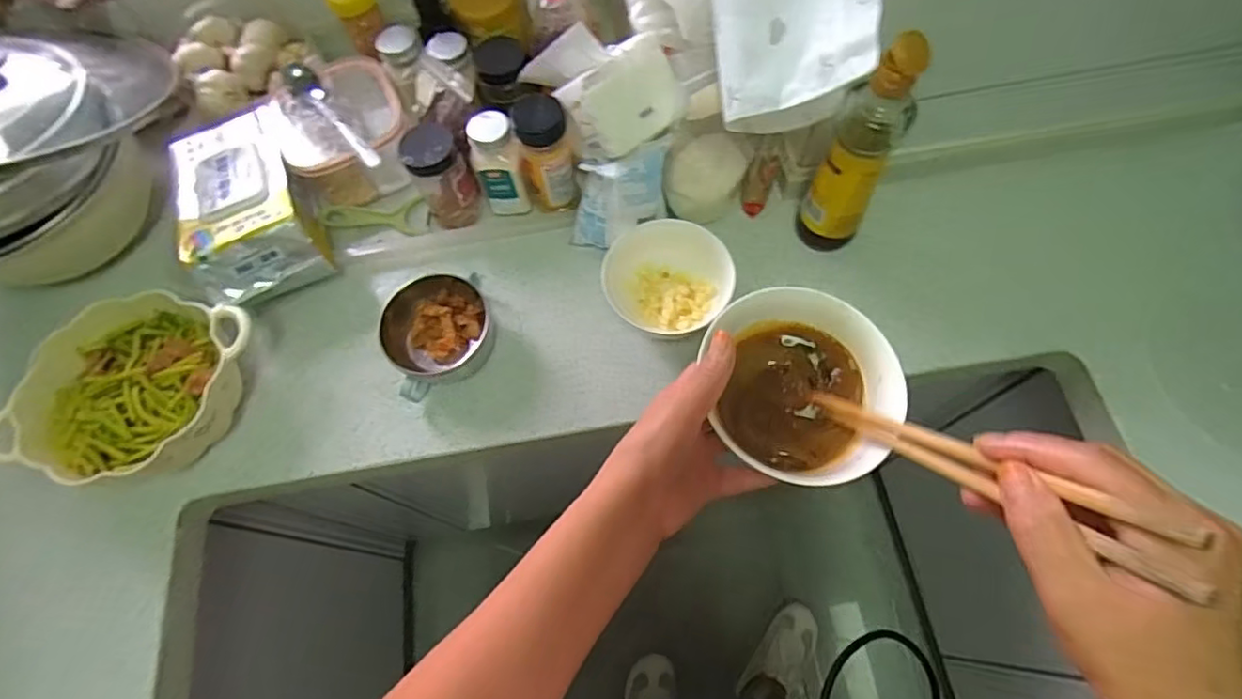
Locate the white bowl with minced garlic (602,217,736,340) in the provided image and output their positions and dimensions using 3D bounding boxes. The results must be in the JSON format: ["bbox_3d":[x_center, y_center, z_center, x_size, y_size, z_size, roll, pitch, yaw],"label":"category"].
[{"bbox_3d":[0.048,-0.071,0.631,0.117,0.067,0.127,-1,66,3],"label":"white bowl with minced garlic"}]

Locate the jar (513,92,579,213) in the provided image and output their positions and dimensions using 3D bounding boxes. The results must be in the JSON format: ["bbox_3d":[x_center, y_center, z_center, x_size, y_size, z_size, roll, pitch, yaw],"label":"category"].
[{"bbox_3d":[-0.079,-0.207,0.650,0.051,0.136,0.049,-1,66,3],"label":"jar"}]

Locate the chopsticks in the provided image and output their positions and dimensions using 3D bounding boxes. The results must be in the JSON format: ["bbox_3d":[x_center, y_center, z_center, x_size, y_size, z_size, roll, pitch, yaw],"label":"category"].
[{"bbox_3d":[0.167,0.055,0.301,0.023,0.207,0.024,-28,108,-9],"label":"chopsticks"}]

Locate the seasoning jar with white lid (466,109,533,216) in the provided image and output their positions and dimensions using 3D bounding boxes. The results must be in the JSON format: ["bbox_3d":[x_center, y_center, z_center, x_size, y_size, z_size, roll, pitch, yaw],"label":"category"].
[{"bbox_3d":[-0.131,-0.197,0.668,0.053,0.126,0.053,-18,66,-5],"label":"seasoning jar with white lid"}]

